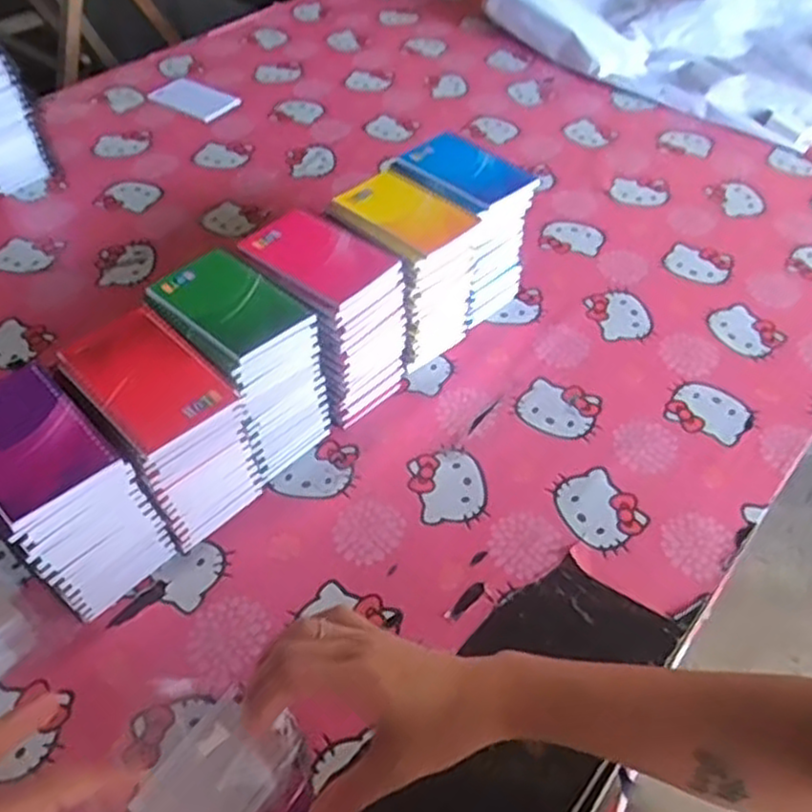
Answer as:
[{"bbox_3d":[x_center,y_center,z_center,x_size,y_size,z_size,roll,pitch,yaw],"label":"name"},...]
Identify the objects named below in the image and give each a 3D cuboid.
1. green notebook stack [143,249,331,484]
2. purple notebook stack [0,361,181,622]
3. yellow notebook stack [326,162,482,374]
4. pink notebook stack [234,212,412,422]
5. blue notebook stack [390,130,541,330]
[{"bbox_3d":[-0.150,-0.031,0.679,0.132,0.160,0.099,33,56,27],"label":"green notebook stack"},{"bbox_3d":[-0.271,0.076,0.585,0.125,0.157,0.094,31,55,26],"label":"purple notebook stack"},{"bbox_3d":[-0.001,-0.136,0.772,0.100,0.161,0.130,-33,56,-26],"label":"yellow notebook stack"},{"bbox_3d":[-0.079,-0.083,0.728,0.131,0.162,0.100,32,56,27],"label":"pink notebook stack"},{"bbox_3d":[0.065,-0.187,0.822,0.096,0.166,0.138,-31,54,-25],"label":"blue notebook stack"}]

